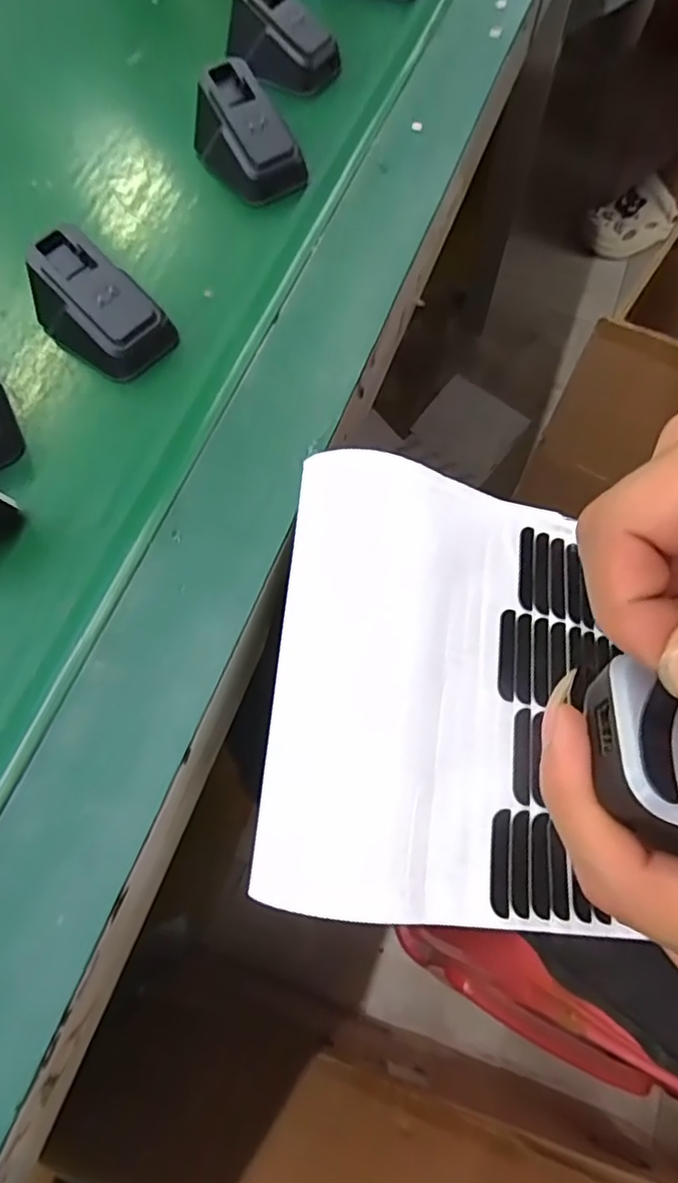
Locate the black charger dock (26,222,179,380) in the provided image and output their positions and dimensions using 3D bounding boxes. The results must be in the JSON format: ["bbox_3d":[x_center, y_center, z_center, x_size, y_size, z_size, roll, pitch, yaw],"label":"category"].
[{"bbox_3d":[-0.119,-0.135,0.297,0.059,0.039,0.043,31,71,13],"label":"black charger dock"}]

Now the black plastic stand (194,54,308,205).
[{"bbox_3d":[-0.054,-0.256,0.347,0.039,0.039,0.064,-37,71,-13],"label":"black plastic stand"}]

